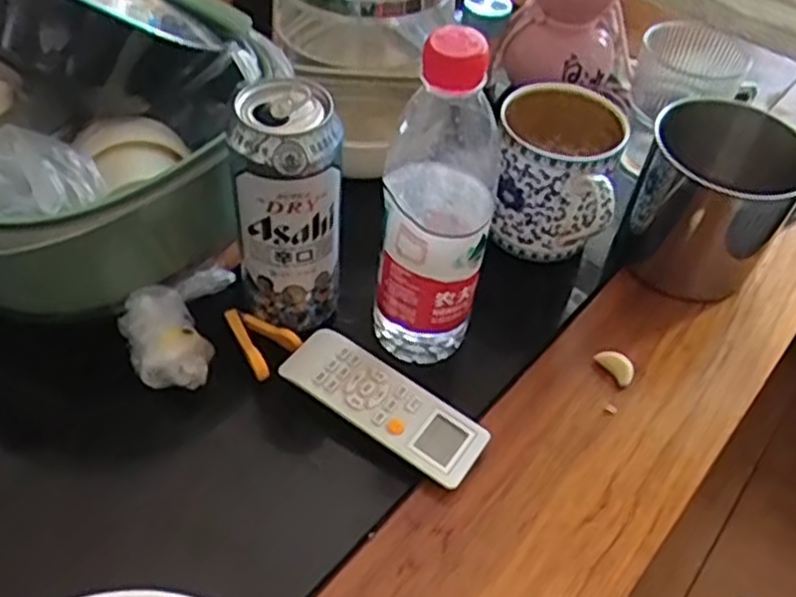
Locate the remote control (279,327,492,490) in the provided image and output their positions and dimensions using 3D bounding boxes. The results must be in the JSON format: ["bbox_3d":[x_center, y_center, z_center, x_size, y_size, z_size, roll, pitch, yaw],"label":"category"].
[{"bbox_3d":[-0.010,0.067,0.478,0.134,0.025,0.047,29,52,19],"label":"remote control"}]

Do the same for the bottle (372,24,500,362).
[{"bbox_3d":[0.023,-0.052,0.449,0.062,0.223,0.065,8,48,2],"label":"bottle"}]

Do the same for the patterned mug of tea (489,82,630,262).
[{"bbox_3d":[0.116,-0.088,0.567,0.079,0.098,0.124,14,48,7],"label":"patterned mug of tea"}]

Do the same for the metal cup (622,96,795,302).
[{"bbox_3d":[0.240,-0.076,0.583,0.126,0.117,0.113,-33,59,-30],"label":"metal cup"}]

